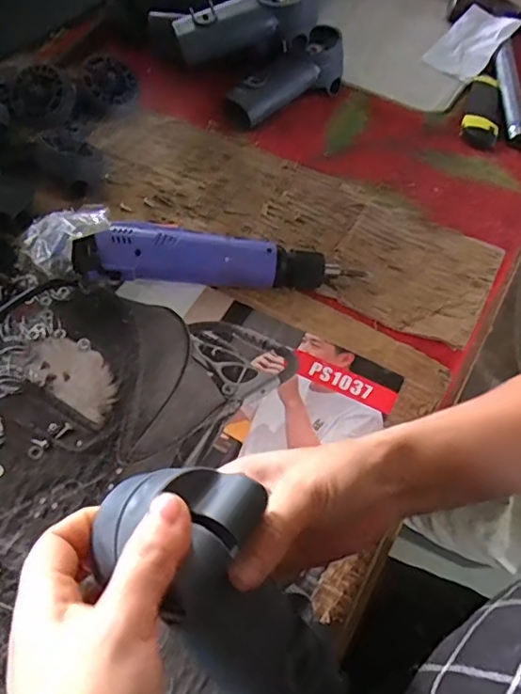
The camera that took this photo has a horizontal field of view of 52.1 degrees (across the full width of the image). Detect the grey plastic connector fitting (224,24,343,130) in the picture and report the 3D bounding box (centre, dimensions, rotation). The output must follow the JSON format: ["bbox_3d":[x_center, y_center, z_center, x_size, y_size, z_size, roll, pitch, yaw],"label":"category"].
[{"bbox_3d":[0.031,-0.306,0.618,0.169,0.053,0.056,-38,66,-11],"label":"grey plastic connector fitting"}]

